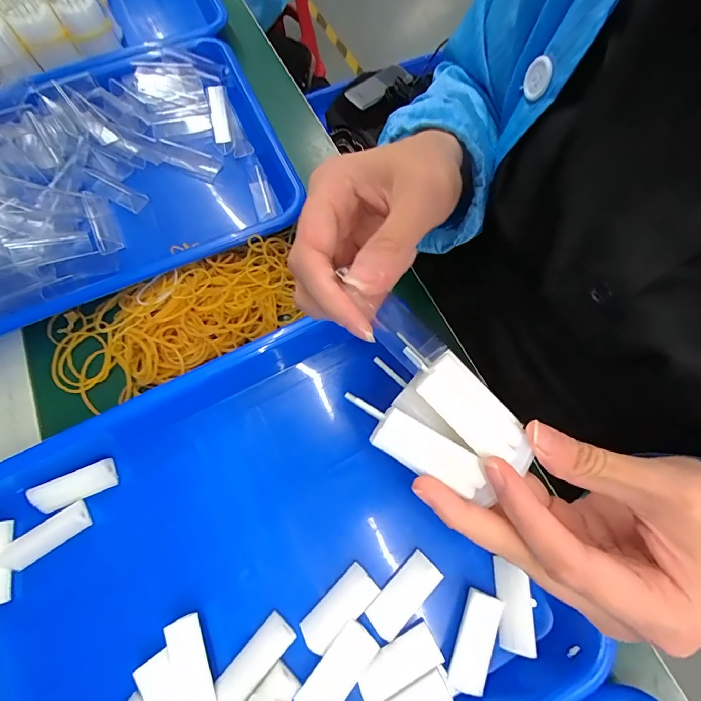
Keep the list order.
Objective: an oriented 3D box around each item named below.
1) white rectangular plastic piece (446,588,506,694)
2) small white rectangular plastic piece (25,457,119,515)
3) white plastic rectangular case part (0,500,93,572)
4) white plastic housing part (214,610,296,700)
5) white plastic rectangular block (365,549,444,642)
[{"bbox_3d":[0.068,0.157,0.214,0.017,0.008,0.046,22,71,10],"label":"white rectangular plastic piece"},{"bbox_3d":[-0.174,0.085,0.248,0.047,0.011,0.018,-23,70,-7],"label":"small white rectangular plastic piece"},{"bbox_3d":[-0.184,0.111,0.238,0.048,0.009,0.018,-34,71,-10],"label":"white plastic rectangular case part"},{"bbox_3d":[-0.052,0.167,0.212,0.018,0.009,0.046,40,75,16],"label":"white plastic housing part"},{"bbox_3d":[0.030,0.138,0.223,0.046,0.005,0.020,-43,73,-13],"label":"white plastic rectangular block"}]

